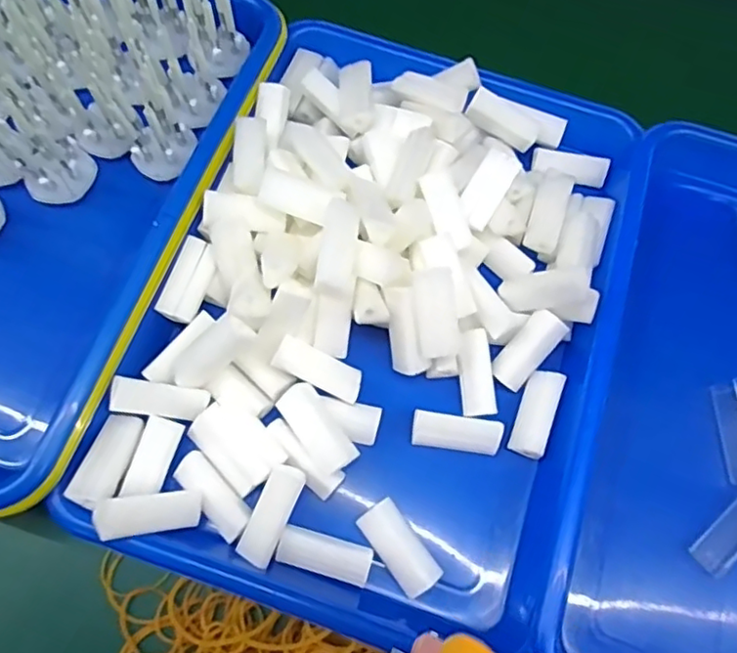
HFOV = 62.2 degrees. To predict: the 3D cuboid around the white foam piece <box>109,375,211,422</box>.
[{"bbox_3d":[-0.104,0.037,0.306,0.046,0.006,0.017,11,66,-19],"label":"white foam piece"}]

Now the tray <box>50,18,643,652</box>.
[{"bbox_3d":[0.012,-0.019,0.331,0.229,0.051,0.327,18,68,5],"label":"tray"}]

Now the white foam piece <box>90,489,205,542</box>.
[{"bbox_3d":[-0.102,0.087,0.286,0.047,0.007,0.018,0,65,-31],"label":"white foam piece"}]

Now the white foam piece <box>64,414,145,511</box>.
[{"bbox_3d":[-0.125,0.064,0.291,0.019,0.009,0.045,15,54,4],"label":"white foam piece"}]

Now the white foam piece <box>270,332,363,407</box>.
[{"bbox_3d":[-0.026,0.024,0.320,0.047,0.013,0.019,26,68,-3],"label":"white foam piece"}]

